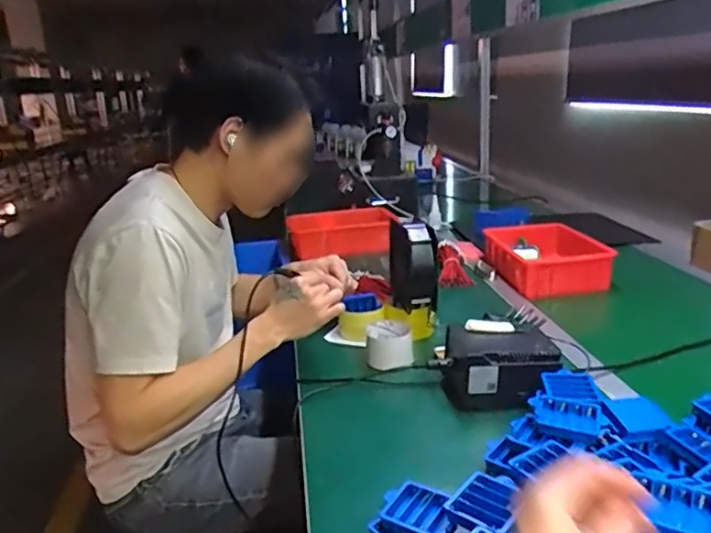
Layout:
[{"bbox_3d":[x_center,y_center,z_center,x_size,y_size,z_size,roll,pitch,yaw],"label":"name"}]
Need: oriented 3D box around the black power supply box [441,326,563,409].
[{"bbox_3d":[0.211,0.147,0.866,0.152,0.085,0.112,-4,18,-6],"label":"black power supply box"}]

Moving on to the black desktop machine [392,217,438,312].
[{"bbox_3d":[0.105,0.003,1.056,0.080,0.171,0.092,0,18,6],"label":"black desktop machine"}]

